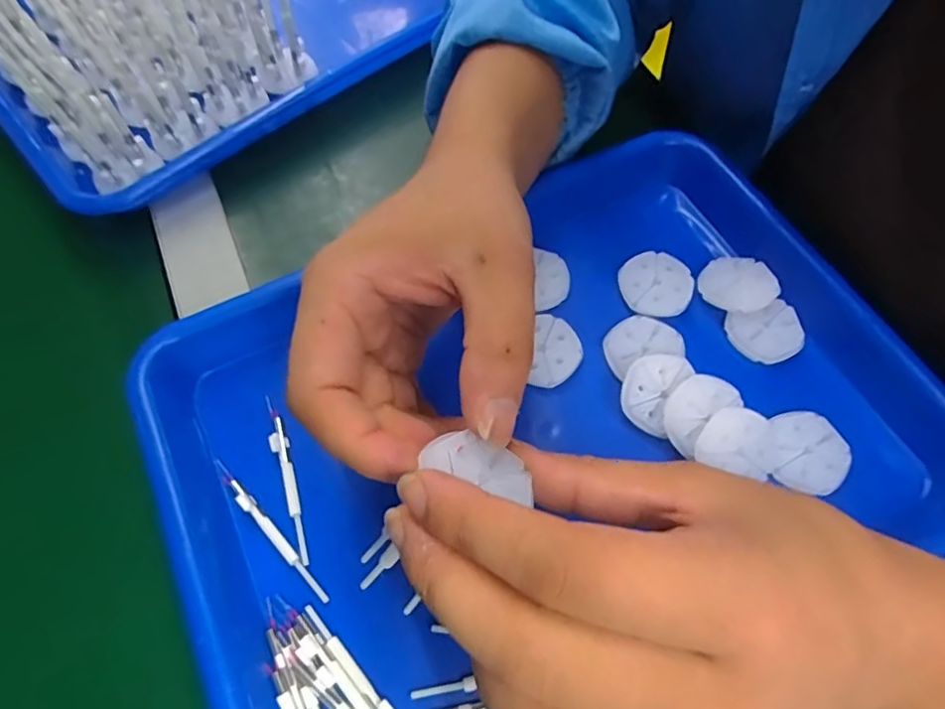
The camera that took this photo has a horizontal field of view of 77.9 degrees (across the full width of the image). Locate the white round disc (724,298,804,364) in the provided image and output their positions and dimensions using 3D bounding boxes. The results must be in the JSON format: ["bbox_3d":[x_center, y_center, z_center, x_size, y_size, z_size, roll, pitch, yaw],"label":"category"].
[{"bbox_3d":[0.150,-0.011,0.296,0.036,0.008,0.029,-14,64,-6],"label":"white round disc"}]

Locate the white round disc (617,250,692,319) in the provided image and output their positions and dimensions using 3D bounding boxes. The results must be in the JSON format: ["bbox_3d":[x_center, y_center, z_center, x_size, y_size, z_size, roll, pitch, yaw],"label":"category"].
[{"bbox_3d":[0.098,-0.038,0.308,0.037,0.004,0.037,0,63,0],"label":"white round disc"}]

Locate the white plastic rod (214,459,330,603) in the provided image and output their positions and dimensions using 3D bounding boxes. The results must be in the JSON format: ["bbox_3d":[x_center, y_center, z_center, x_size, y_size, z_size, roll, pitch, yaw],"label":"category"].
[{"bbox_3d":[-0.089,0.076,0.255,0.005,0.004,0.078,-40,70,-18],"label":"white plastic rod"}]

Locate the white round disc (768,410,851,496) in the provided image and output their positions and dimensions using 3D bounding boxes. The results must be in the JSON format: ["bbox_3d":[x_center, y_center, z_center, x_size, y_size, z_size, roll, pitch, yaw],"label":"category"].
[{"bbox_3d":[0.154,0.044,0.269,0.033,0.004,0.037,6,68,5],"label":"white round disc"}]

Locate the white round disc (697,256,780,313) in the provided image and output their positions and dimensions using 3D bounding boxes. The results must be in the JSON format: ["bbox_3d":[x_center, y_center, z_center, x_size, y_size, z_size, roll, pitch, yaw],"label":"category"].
[{"bbox_3d":[0.139,-0.038,0.305,0.036,0.009,0.033,0,63,0],"label":"white round disc"}]

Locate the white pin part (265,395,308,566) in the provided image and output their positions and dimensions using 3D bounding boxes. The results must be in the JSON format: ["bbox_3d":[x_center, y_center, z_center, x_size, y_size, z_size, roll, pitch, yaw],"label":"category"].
[{"bbox_3d":[-0.084,0.055,0.265,0.007,0.005,0.077,-20,65,-9],"label":"white pin part"}]

